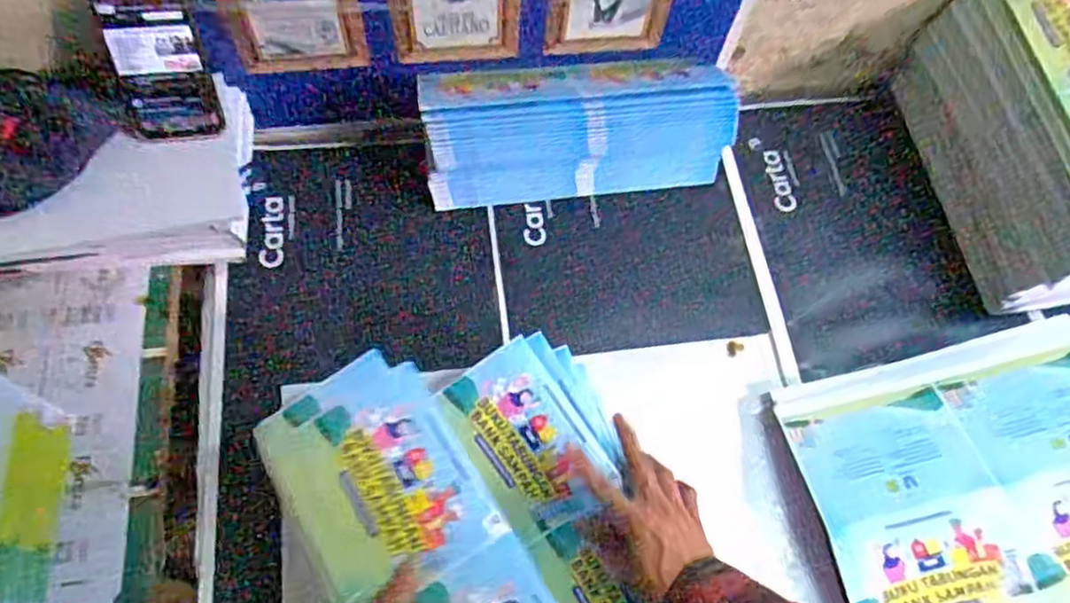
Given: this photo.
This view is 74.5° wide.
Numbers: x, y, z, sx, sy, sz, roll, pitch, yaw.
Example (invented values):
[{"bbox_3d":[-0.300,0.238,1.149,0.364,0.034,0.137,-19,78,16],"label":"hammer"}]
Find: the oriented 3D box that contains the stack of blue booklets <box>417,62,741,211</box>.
[{"bbox_3d":[0.043,-0.184,0.754,0.313,0.115,0.116,-7,66,-6],"label":"stack of blue booklets"}]

